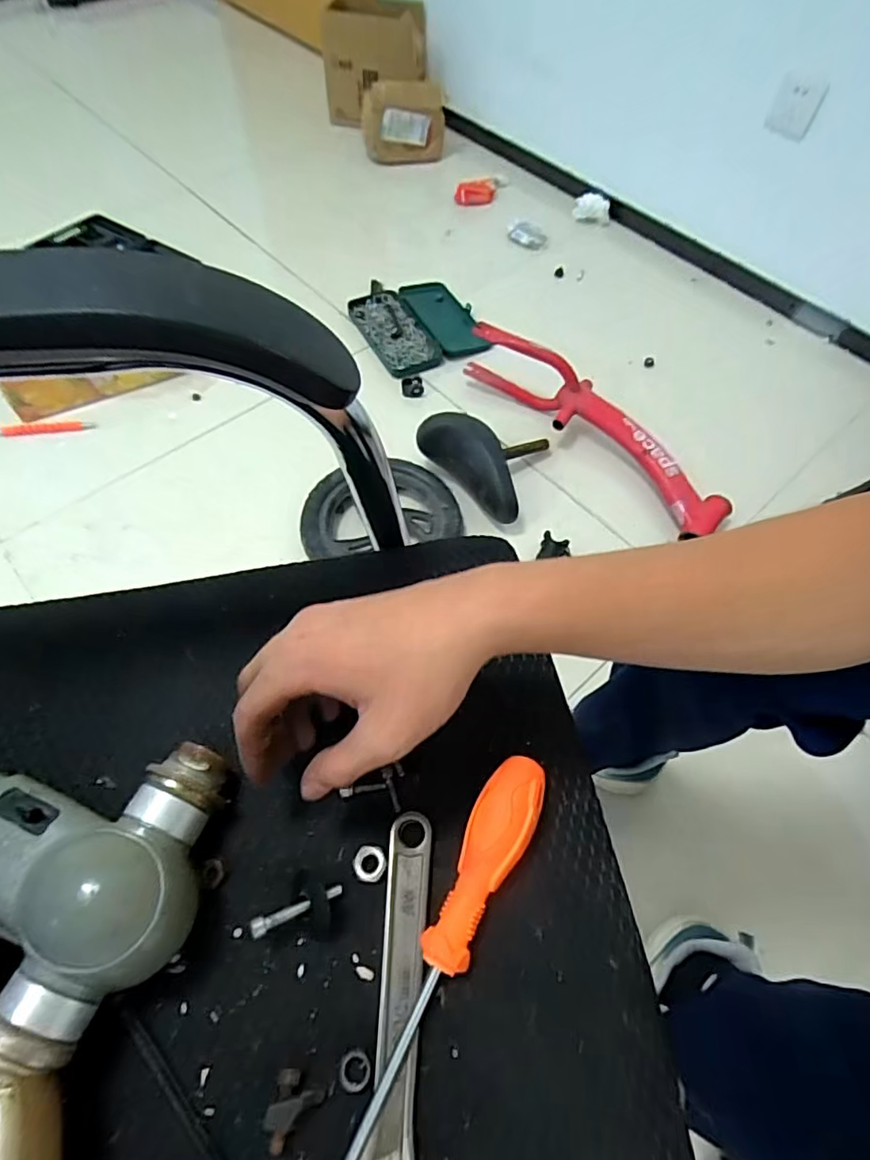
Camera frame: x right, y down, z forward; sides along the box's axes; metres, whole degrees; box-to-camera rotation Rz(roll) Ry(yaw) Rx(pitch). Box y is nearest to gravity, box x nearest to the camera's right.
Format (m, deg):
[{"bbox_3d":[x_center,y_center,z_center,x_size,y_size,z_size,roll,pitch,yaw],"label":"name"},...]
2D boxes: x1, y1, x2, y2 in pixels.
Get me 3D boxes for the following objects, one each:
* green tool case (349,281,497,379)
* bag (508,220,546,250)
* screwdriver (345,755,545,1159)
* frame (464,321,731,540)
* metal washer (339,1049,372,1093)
[{"bbox_3d":[-0.038,-0.567,1.233,0.251,0.038,0.295,-21,64,-14],"label":"green tool case"},{"bbox_3d":[0.232,-0.872,1.413,0.098,0.028,0.068,22,62,9],"label":"bag"},{"bbox_3d":[0.004,0.177,0.268,0.029,0.027,0.196,27,63,12],"label":"screwdriver"},{"bbox_3d":[0.297,-0.298,1.003,0.564,0.148,0.095,41,66,18],"label":"frame"},{"bbox_3d":[-0.037,0.226,0.256,0.015,0.004,0.014,1,61,-2],"label":"metal washer"}]

